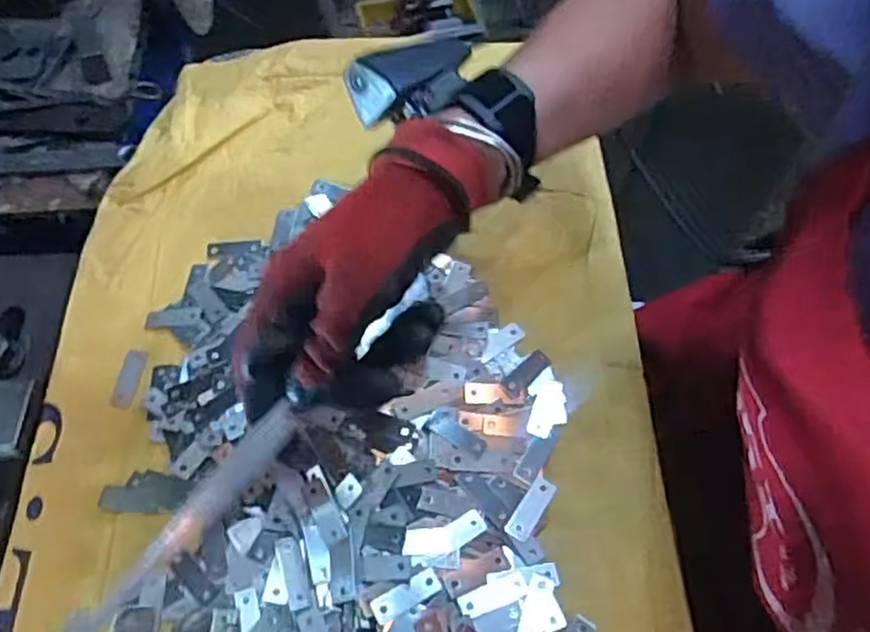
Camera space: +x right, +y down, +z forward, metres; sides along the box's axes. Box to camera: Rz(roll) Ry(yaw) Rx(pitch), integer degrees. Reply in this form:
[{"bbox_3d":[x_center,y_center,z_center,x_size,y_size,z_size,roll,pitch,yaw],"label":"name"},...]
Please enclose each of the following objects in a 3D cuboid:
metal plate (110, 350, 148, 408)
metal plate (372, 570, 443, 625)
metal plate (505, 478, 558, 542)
[{"bbox_3d":[-0.183,0.038,0.420,0.013,0.004,0.036,11,66,-7],"label":"metal plate"},{"bbox_3d":[-0.014,0.136,0.339,0.034,0.004,0.013,-27,64,-14],"label":"metal plate"},{"bbox_3d":[0.051,0.101,0.369,0.013,0.004,0.036,31,66,16],"label":"metal plate"}]

